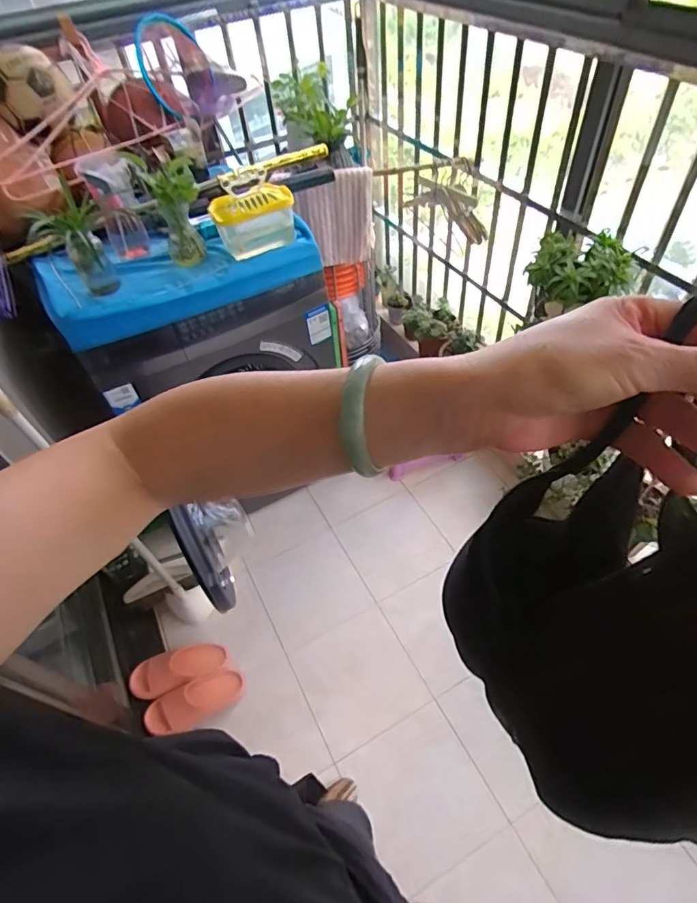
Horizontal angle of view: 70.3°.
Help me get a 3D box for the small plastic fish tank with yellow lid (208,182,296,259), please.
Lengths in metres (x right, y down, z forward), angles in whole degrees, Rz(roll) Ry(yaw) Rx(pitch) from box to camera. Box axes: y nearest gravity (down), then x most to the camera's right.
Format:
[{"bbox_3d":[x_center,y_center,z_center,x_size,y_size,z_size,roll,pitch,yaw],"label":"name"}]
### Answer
[{"bbox_3d":[-0.219,-0.532,1.160,0.187,0.122,0.106,-11,51,-3],"label":"small plastic fish tank with yellow lid"}]

